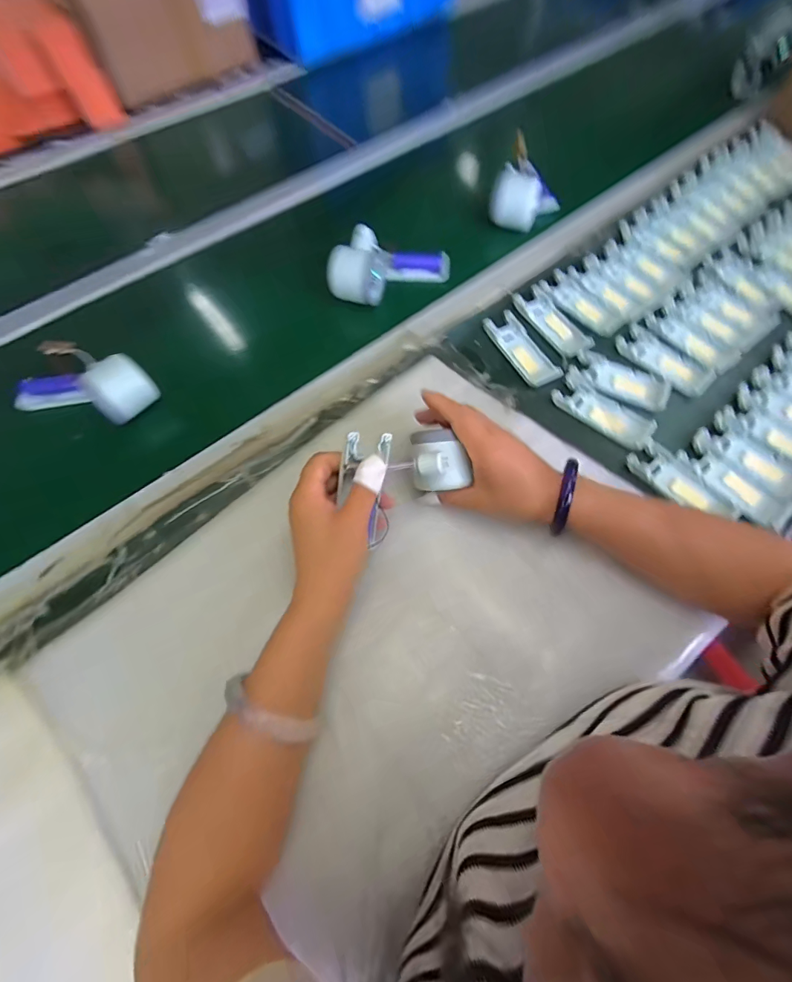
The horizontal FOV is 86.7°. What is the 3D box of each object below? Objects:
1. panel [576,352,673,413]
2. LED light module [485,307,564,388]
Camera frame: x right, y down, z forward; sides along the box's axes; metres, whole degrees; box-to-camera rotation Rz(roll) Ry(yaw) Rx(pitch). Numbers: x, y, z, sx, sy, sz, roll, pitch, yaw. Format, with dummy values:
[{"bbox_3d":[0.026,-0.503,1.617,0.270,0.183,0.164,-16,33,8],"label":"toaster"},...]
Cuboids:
[{"bbox_3d":[0.256,-0.126,0.475,0.104,0.010,0.047,26,67,13],"label":"panel"},{"bbox_3d":[0.150,-0.170,0.496,0.043,0.010,0.109,-26,66,-11],"label":"LED light module"}]

